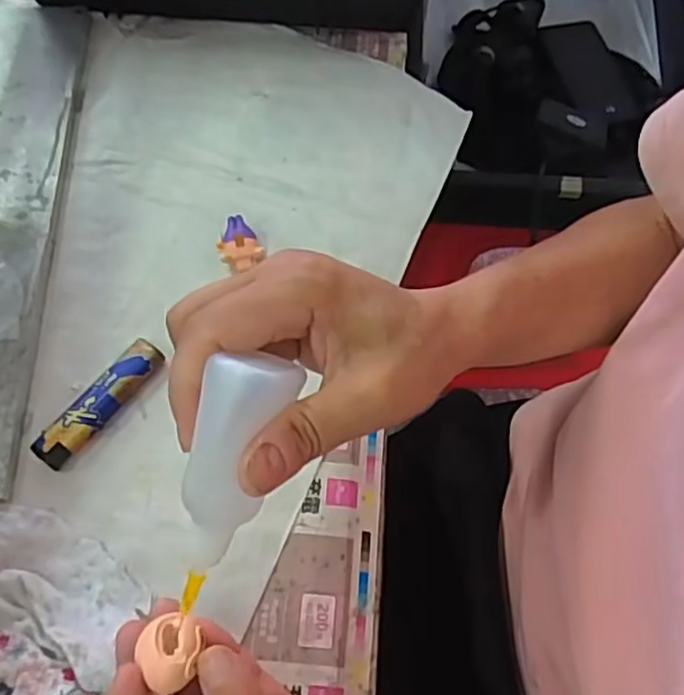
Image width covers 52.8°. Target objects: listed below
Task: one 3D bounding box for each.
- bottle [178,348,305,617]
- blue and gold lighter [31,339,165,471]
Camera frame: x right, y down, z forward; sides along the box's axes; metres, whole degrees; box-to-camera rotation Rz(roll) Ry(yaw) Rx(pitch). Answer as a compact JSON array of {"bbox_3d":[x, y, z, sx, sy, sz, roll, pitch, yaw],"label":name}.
[{"bbox_3d":[-0.040,0.046,0.249,0.028,0.023,0.088,18,99,6],"label":"bottle"},{"bbox_3d":[-0.127,0.028,0.362,0.020,0.009,0.079,35,66,14],"label":"blue and gold lighter"}]

